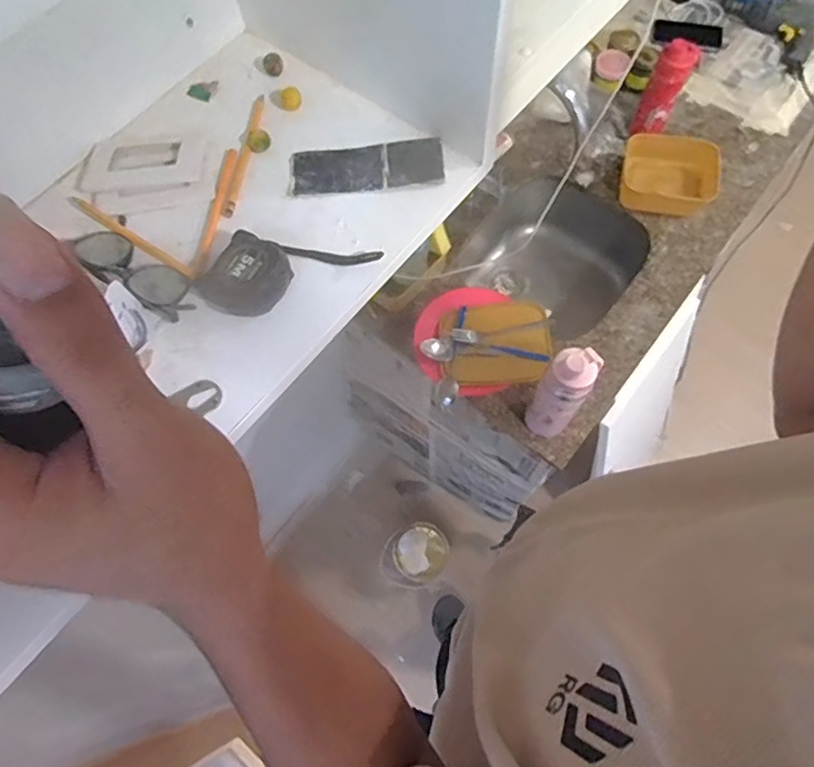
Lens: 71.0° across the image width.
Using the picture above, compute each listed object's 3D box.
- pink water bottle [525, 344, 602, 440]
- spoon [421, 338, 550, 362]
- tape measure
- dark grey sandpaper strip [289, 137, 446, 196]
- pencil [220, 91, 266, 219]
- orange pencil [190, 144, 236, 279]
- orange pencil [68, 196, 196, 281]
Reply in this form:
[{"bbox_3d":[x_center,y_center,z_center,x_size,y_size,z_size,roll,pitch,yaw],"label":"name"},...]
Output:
[{"bbox_3d":[0.265,0.021,0.980,0.074,0.278,0.079,38,74,16],"label":"pink water bottle"},{"bbox_3d":[0.140,-0.061,1.027,0.225,0.039,0.034,0,68,2],"label":"spoon"},{"bbox_3d":[-0.111,-0.107,0.504,0.150,0.035,0.071,-29,70,-9],"label":"tape measure"},{"bbox_3d":[-0.040,-0.210,0.556,0.147,0.007,0.056,-5,68,0],"label":"dark grey sandpaper strip"},{"bbox_3d":[-0.163,-0.231,0.571,0.015,0.009,0.150,7,68,5],"label":"pencil"},{"bbox_3d":[-0.186,-0.167,0.551,0.014,0.009,0.143,7,69,5],"label":"orange pencil"},{"bbox_3d":[-0.260,-0.139,0.537,0.164,0.008,0.010,32,73,14],"label":"orange pencil"}]

